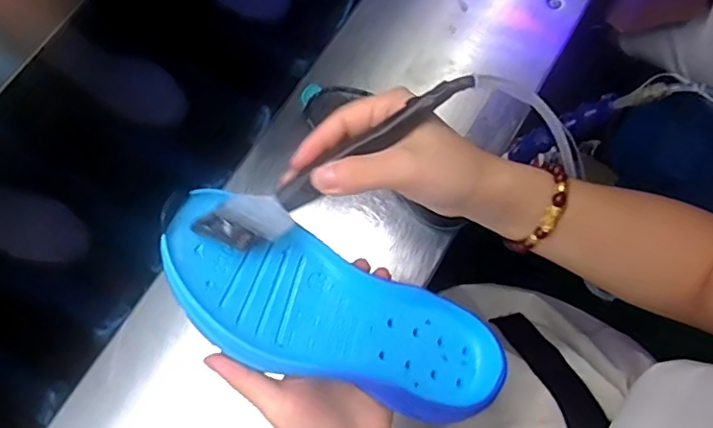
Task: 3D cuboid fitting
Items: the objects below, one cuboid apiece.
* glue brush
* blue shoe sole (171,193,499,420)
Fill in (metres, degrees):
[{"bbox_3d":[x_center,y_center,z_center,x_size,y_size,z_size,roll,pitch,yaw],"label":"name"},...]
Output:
[{"bbox_3d":[-0.012,-0.030,0.319,0.172,0.025,0.026,-34,75,7],"label":"glue brush"},{"bbox_3d":[-0.012,0.063,0.346,0.218,0.026,0.080,24,72,-13],"label":"blue shoe sole"}]

